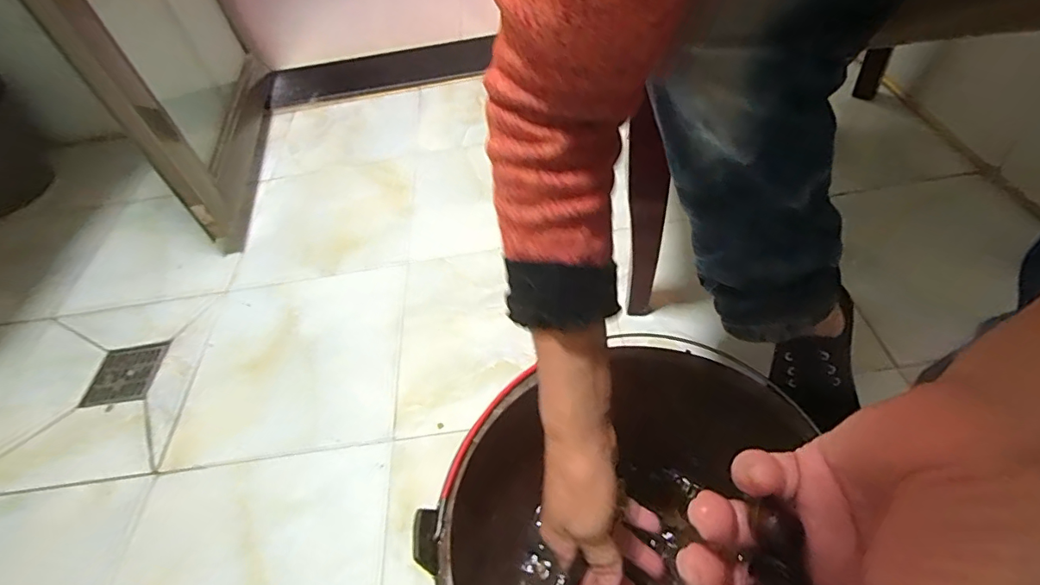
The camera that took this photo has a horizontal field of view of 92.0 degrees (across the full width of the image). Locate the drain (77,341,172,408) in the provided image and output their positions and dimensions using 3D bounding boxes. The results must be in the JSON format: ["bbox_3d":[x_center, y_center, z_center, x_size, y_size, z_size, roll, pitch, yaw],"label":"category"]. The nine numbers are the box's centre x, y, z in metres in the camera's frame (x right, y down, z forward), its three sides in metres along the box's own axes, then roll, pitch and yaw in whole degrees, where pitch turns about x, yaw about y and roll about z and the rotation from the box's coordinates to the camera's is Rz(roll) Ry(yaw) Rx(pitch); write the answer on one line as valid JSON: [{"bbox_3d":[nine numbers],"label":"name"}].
[{"bbox_3d":[-0.580,0.119,0.739,0.099,0.009,0.105,-6,48,4],"label":"drain"}]

